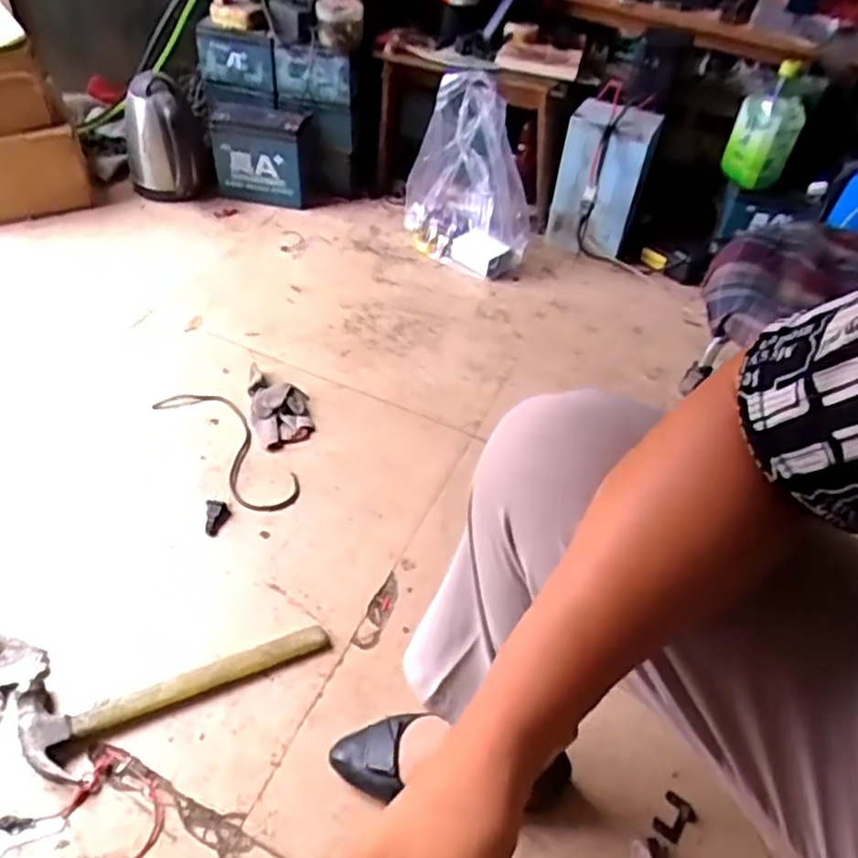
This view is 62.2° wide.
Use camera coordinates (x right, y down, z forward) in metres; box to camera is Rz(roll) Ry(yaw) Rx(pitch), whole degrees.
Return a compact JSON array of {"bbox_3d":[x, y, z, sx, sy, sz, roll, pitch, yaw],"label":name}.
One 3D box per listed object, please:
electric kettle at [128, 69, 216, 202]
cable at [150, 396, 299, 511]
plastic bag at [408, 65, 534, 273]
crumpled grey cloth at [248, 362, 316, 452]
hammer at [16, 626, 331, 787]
[{"bbox_3d":[-0.537,-0.595,1.449,0.154,0.228,0.176,-14,49,-18],"label":"electric kettle"},{"bbox_3d":[-0.290,0.021,1.035,0.094,0.007,0.286,-31,56,-30],"label":"cable"},{"bbox_3d":[0.084,-0.488,1.360,0.238,0.308,0.225,1,46,-5],"label":"plastic bag"},{"bbox_3d":[-0.228,-0.039,1.084,0.086,0.027,0.154,-8,48,-13],"label":"crumpled grey cloth"},{"bbox_3d":[-0.266,0.282,0.774,0.320,0.028,0.101,-14,49,-18],"label":"hammer"}]

